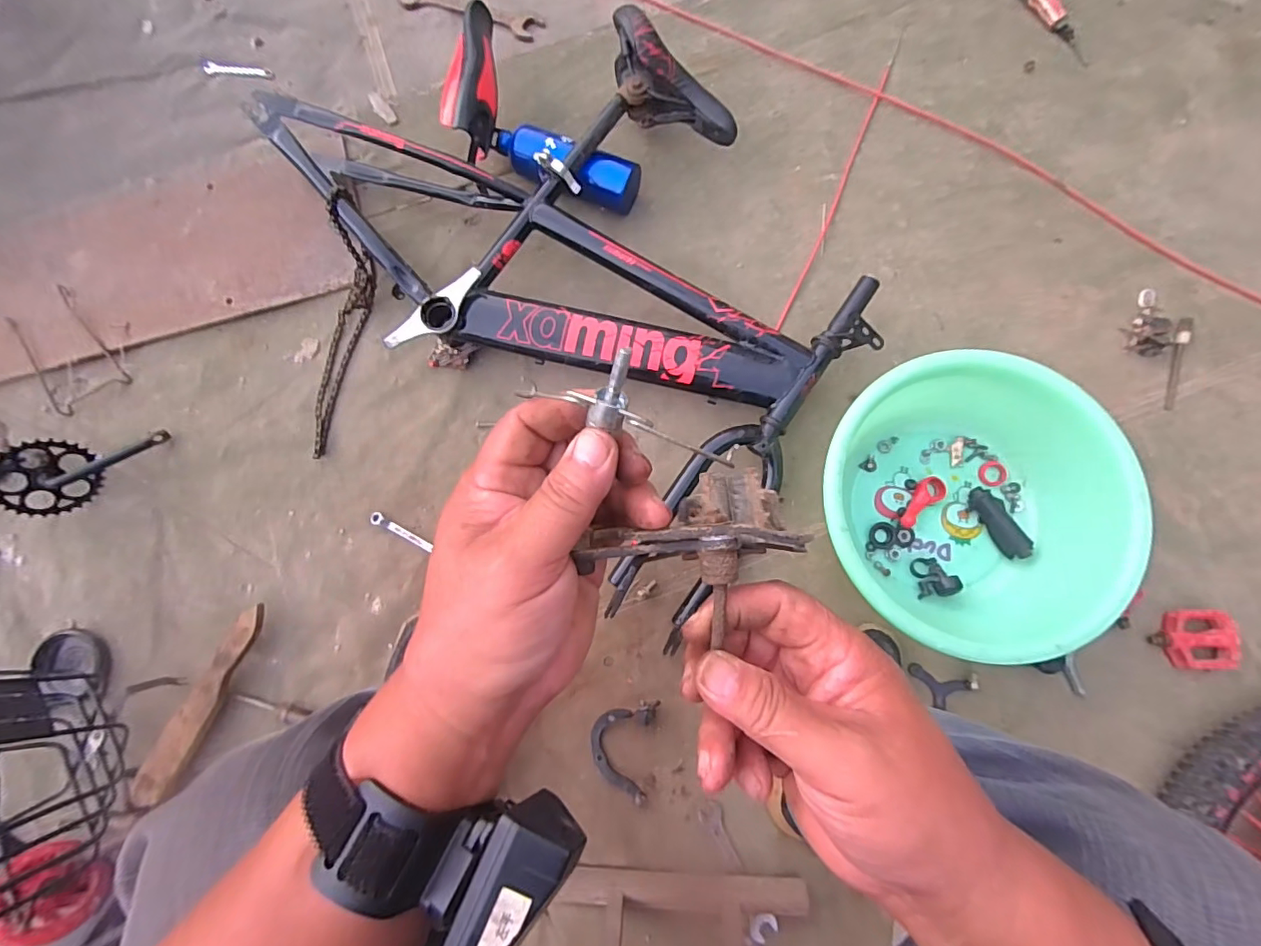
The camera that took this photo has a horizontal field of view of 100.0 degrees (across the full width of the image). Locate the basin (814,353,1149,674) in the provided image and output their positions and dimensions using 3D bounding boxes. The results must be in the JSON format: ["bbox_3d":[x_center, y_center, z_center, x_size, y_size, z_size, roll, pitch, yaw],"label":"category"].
[{"bbox_3d":[0.410,0.046,0.664,0.344,0.131,0.328,0,81,1],"label":"basin"}]

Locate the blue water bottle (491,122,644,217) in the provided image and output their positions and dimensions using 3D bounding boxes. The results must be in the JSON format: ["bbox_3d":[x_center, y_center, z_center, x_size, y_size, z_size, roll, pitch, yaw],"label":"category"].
[{"bbox_3d":[-0.101,-0.452,0.778,0.226,0.080,0.080,22,82,4],"label":"blue water bottle"}]

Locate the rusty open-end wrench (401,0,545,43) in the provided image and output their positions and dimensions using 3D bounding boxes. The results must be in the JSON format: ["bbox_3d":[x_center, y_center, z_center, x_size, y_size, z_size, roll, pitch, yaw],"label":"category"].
[{"bbox_3d":[-0.259,-0.754,0.865,0.235,0.015,0.055,19,82,4],"label":"rusty open-end wrench"}]

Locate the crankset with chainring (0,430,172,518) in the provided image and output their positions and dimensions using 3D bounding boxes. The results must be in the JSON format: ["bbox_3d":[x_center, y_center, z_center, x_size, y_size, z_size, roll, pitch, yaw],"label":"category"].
[{"bbox_3d":[-0.811,0.016,0.716,0.324,0.093,0.093,-15,81,-1],"label":"crankset with chainring"}]

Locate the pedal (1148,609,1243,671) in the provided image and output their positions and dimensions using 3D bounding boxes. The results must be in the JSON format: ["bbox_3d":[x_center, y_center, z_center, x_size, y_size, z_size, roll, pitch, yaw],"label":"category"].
[{"bbox_3d":[0.723,0.214,0.679,0.095,0.025,0.075,-3,81,1],"label":"pedal"}]

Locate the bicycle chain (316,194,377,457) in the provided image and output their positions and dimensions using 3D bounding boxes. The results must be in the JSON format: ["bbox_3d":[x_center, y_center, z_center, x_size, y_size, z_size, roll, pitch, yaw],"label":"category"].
[{"bbox_3d":[-0.422,-0.200,0.742,0.046,0.107,0.358,13,94,3],"label":"bicycle chain"}]

